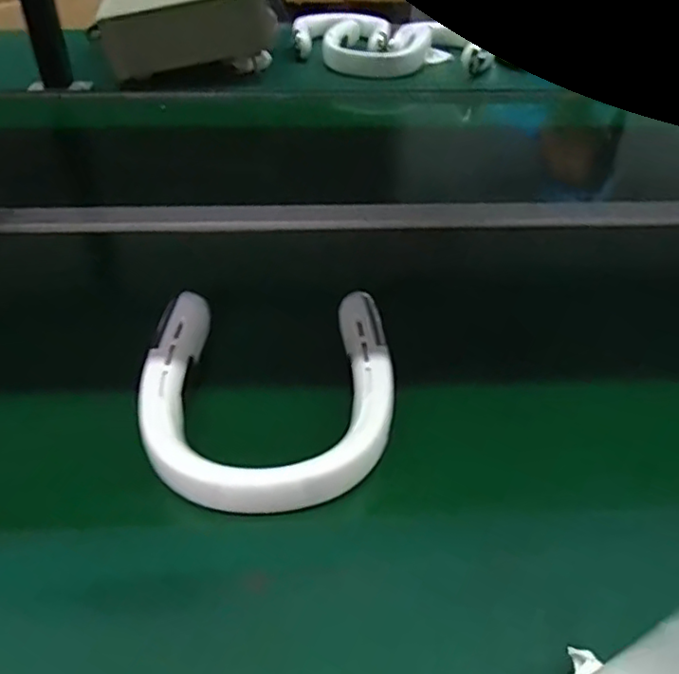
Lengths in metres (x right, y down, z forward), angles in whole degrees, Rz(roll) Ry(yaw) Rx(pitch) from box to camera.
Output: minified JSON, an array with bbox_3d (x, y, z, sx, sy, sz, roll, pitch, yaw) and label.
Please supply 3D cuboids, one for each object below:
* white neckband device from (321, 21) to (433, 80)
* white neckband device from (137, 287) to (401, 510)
[{"bbox_3d":[0.073,-0.537,1.194,0.197,0.074,0.135,7,40,7],"label":"white neckband device"},{"bbox_3d":[-0.056,0.041,0.492,0.190,0.055,0.199,-3,40,-4],"label":"white neckband device"}]

